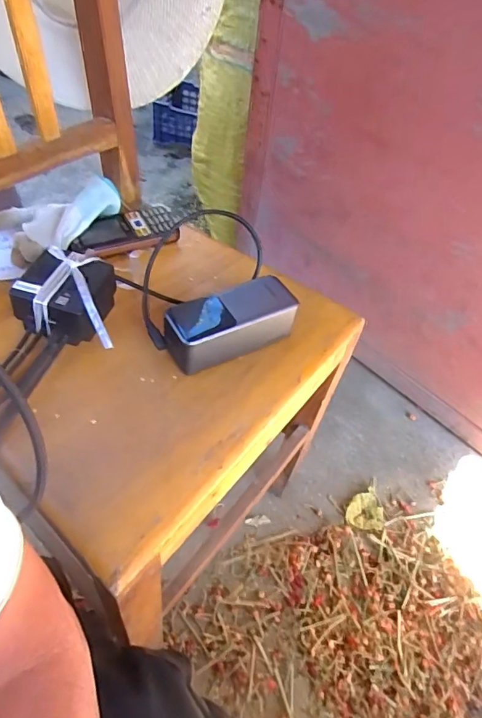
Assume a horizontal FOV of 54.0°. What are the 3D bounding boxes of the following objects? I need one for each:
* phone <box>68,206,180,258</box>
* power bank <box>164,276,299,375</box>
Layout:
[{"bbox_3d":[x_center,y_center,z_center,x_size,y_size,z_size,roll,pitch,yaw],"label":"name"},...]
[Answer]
[{"bbox_3d":[-0.138,-0.153,0.572,0.133,0.017,0.068,-24,59,-22],"label":"phone"},{"bbox_3d":[-0.012,-0.033,0.479,0.126,0.054,0.055,-22,58,-21],"label":"power bank"}]

